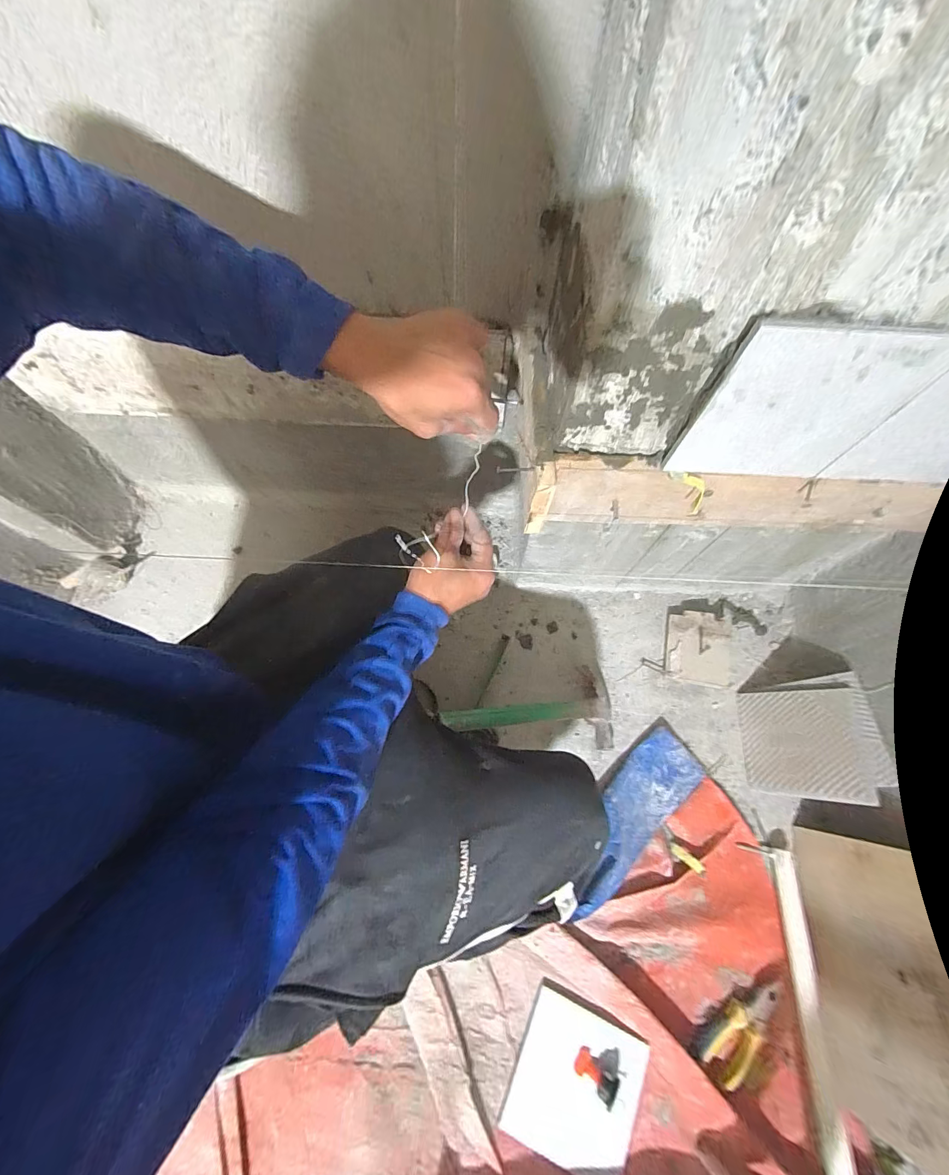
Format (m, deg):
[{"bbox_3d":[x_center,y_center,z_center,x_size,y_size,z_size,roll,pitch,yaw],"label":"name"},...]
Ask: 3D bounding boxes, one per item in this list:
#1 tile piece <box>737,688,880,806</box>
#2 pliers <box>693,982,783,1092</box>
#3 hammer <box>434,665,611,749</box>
[{"bbox_3d":[0.473,0.226,0.603,0.007,0.146,0.145,23,62,-35],"label":"tile piece"},{"bbox_3d":[0.342,0.561,0.520,0.137,0.029,0.049,-22,71,-8],"label":"pliers"},{"bbox_3d":[0.084,0.181,0.597,0.305,0.050,0.120,7,64,-34],"label":"hammer"}]

